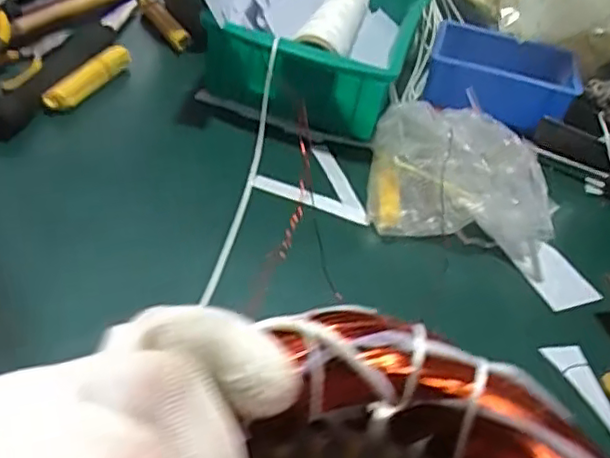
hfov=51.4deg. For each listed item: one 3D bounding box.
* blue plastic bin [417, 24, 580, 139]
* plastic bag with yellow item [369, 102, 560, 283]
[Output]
[{"bbox_3d":[0.195,-0.151,0.634,0.147,0.054,0.105,25,41,14],"label":"blue plastic bin"},{"bbox_3d":[0.126,-0.047,0.501,0.141,0.074,0.121,13,40,0],"label":"plastic bag with yellow item"}]

